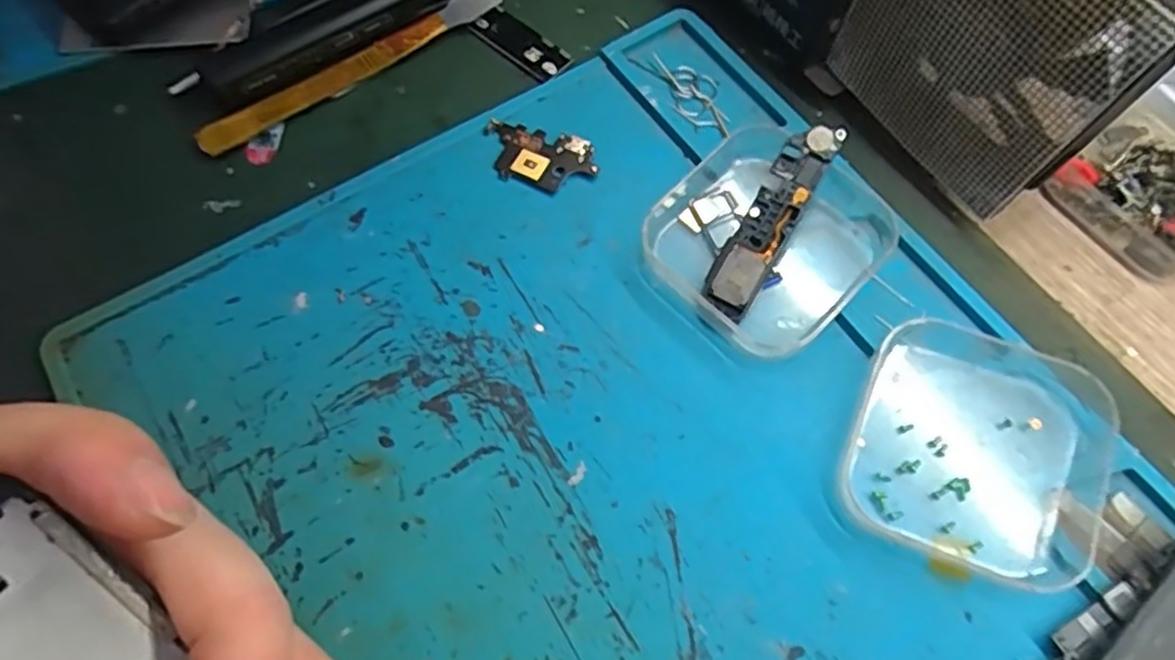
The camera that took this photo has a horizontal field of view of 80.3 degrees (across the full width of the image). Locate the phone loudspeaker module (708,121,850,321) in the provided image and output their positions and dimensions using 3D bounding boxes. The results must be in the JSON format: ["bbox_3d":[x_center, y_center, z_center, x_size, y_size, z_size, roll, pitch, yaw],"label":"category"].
[{"bbox_3d":[0.056,-0.034,0.214,0.015,0.005,0.065,30,89,13],"label":"phone loudspeaker module"}]

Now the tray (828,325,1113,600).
[{"bbox_3d":[0.110,0.031,0.193,0.066,0.020,0.066,21,68,9],"label":"tray"}]

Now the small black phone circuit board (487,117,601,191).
[{"bbox_3d":[-0.017,-0.059,0.237,0.040,0.004,0.022,14,67,6],"label":"small black phone circuit board"}]

